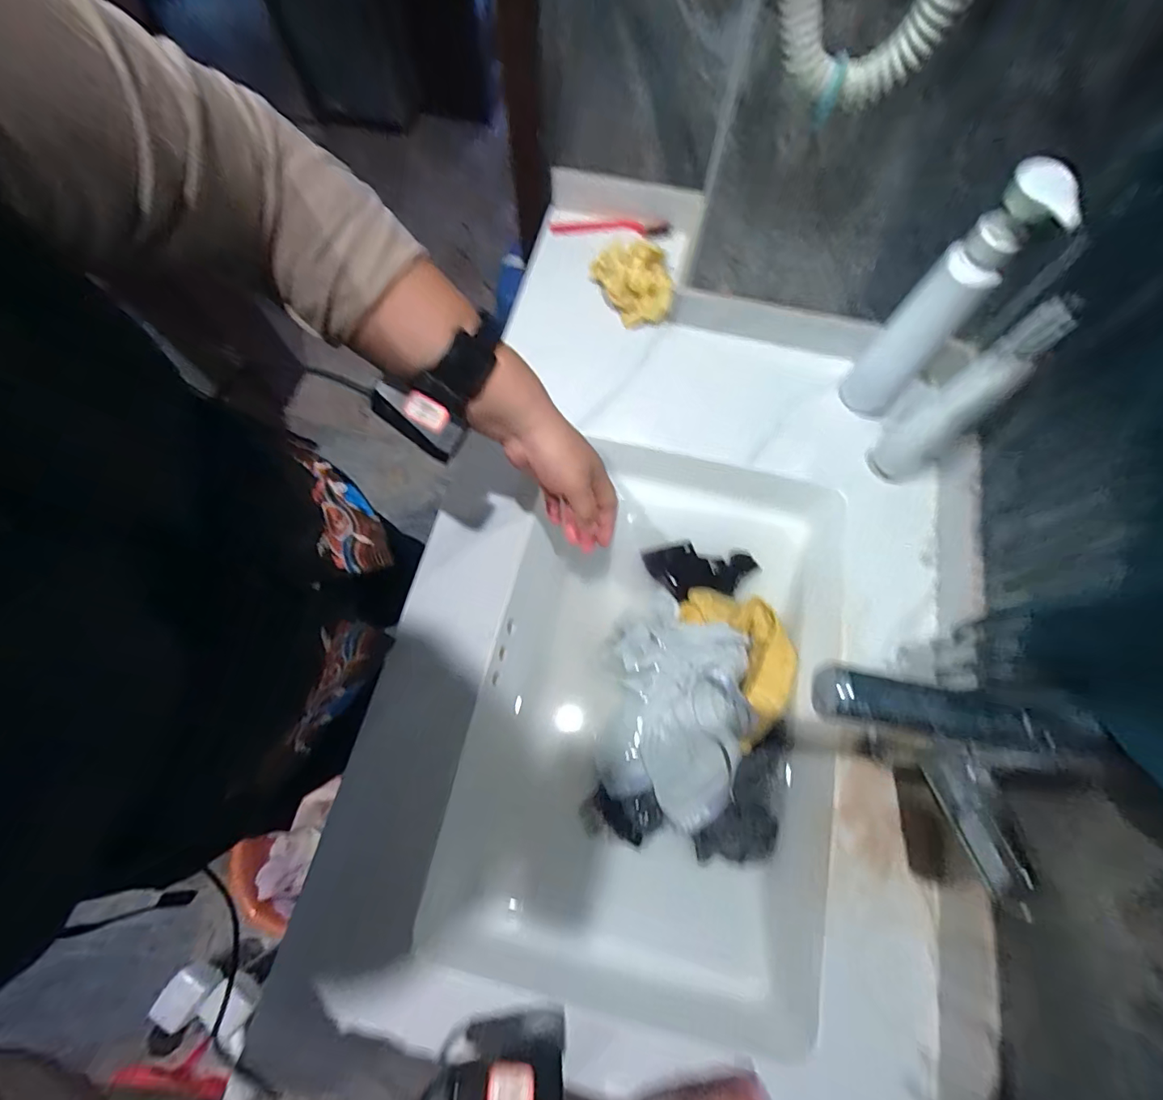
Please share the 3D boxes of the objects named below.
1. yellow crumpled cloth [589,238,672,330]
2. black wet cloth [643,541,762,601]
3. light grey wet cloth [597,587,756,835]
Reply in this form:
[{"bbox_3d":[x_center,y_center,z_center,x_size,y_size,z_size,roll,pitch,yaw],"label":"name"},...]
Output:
[{"bbox_3d":[0.069,-0.345,0.663,0.083,0.053,0.112,-41,76,-16],"label":"yellow crumpled cloth"},{"bbox_3d":[0.149,0.024,0.617,0.136,0.023,0.067,-5,69,-4],"label":"black wet cloth"},{"bbox_3d":[0.098,0.162,0.546,0.152,0.054,0.215,23,70,7],"label":"light grey wet cloth"}]

